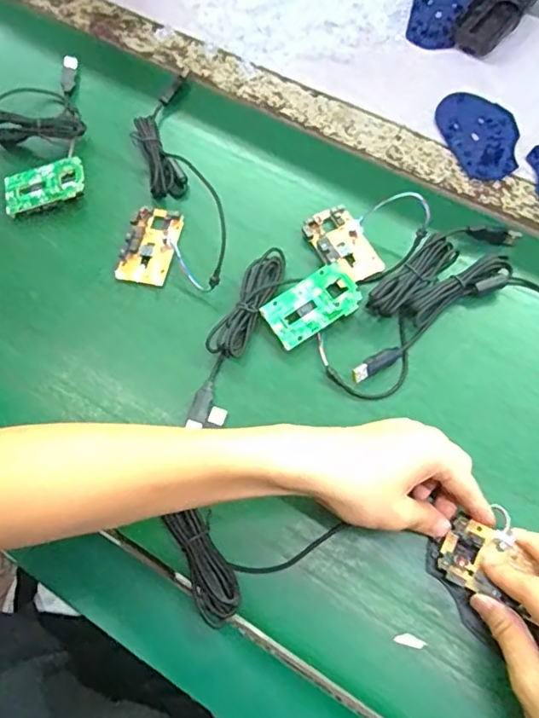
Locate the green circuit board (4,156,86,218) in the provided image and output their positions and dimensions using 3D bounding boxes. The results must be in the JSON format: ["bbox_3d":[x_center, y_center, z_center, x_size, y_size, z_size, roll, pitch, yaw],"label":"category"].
[{"bbox_3d":[-0.212,-0.163,0.534,0.076,0.010,0.040,-16,74,3],"label":"green circuit board"}]

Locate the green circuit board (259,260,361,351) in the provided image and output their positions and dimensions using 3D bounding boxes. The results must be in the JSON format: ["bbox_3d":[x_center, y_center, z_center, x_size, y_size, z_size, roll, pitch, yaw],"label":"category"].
[{"bbox_3d":[0.037,-0.045,0.475,0.079,0.014,0.044,-33,70,-10],"label":"green circuit board"}]

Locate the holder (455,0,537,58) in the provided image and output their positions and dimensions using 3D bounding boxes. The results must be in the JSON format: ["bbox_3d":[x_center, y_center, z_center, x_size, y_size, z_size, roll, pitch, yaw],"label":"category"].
[{"bbox_3d":[0.243,-0.375,0.611,0.050,0.018,0.111,36,74,16],"label":"holder"}]

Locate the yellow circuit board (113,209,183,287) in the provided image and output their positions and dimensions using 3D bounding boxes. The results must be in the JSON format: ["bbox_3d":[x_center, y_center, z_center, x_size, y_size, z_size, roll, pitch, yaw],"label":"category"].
[{"bbox_3d":[-0.107,-0.102,0.516,0.045,0.013,0.075,10,68,7],"label":"yellow circuit board"}]

